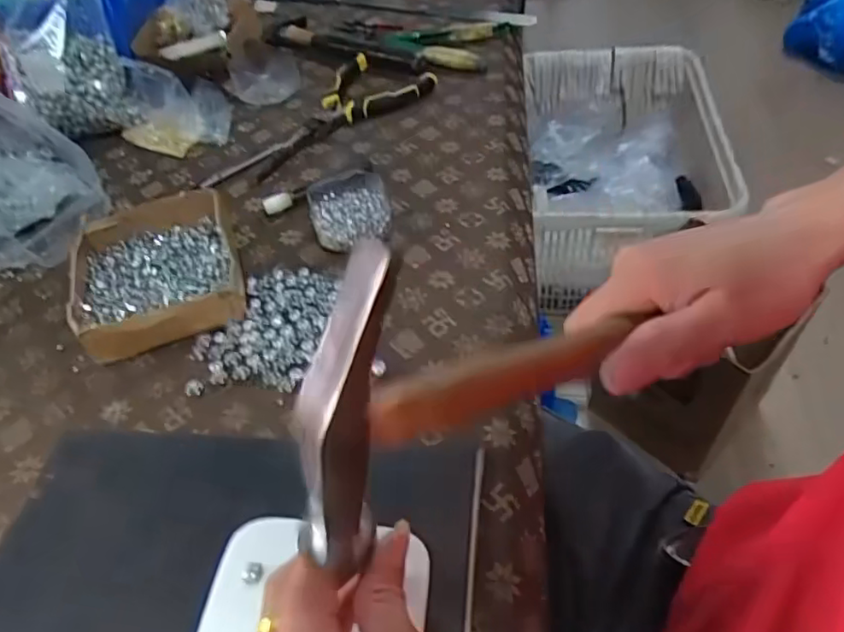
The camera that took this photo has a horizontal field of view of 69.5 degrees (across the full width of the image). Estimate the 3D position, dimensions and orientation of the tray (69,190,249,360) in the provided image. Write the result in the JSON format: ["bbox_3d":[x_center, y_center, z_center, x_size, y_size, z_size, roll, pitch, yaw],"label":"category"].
[{"bbox_3d":[-0.225,-0.039,0.513,0.130,0.040,0.144,-20,50,-11],"label":"tray"}]

